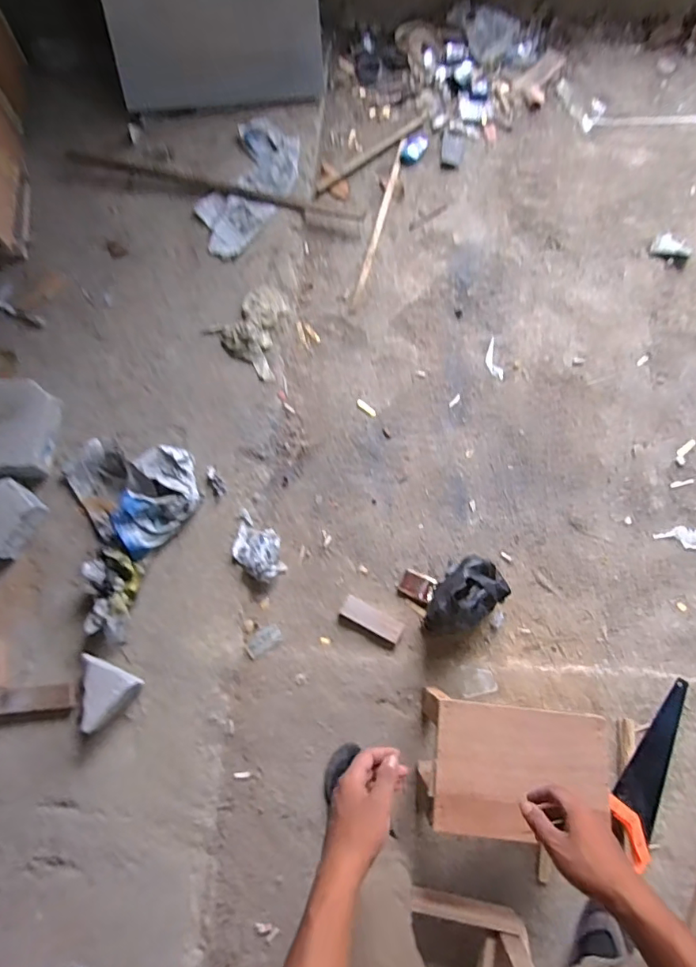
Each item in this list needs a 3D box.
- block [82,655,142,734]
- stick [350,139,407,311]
[{"bbox_3d":[-0.513,0.451,1.100,0.105,0.079,0.158,-6,74,-2],"label":"block"},{"bbox_3d":[0.093,-0.782,1.520,0.026,0.019,0.594,15,74,4],"label":"stick"}]

